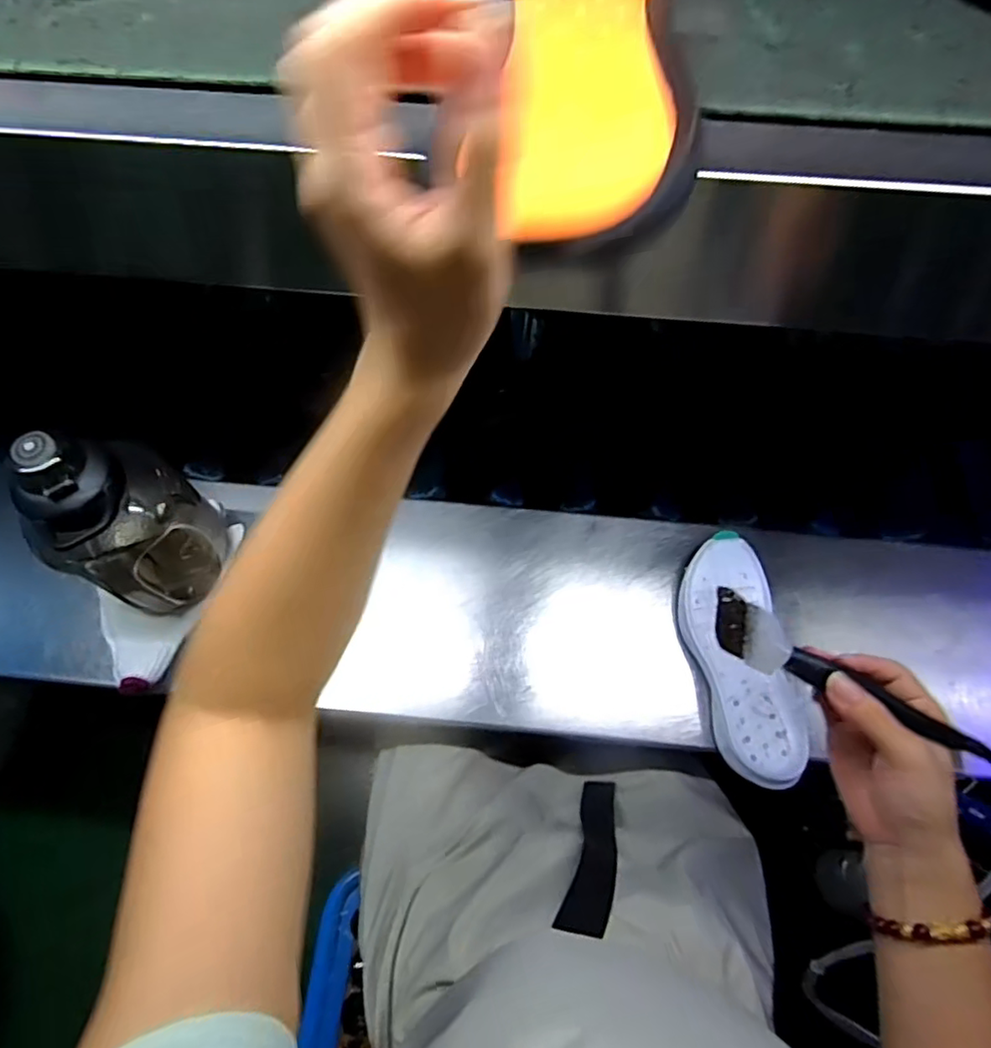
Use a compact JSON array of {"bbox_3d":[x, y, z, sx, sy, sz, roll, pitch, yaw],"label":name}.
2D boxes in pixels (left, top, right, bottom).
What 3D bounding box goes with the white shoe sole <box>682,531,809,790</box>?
[{"bbox_3d":[0.240,0.128,0.584,0.086,0.031,0.237,-5,67,0],"label":"white shoe sole"}]

